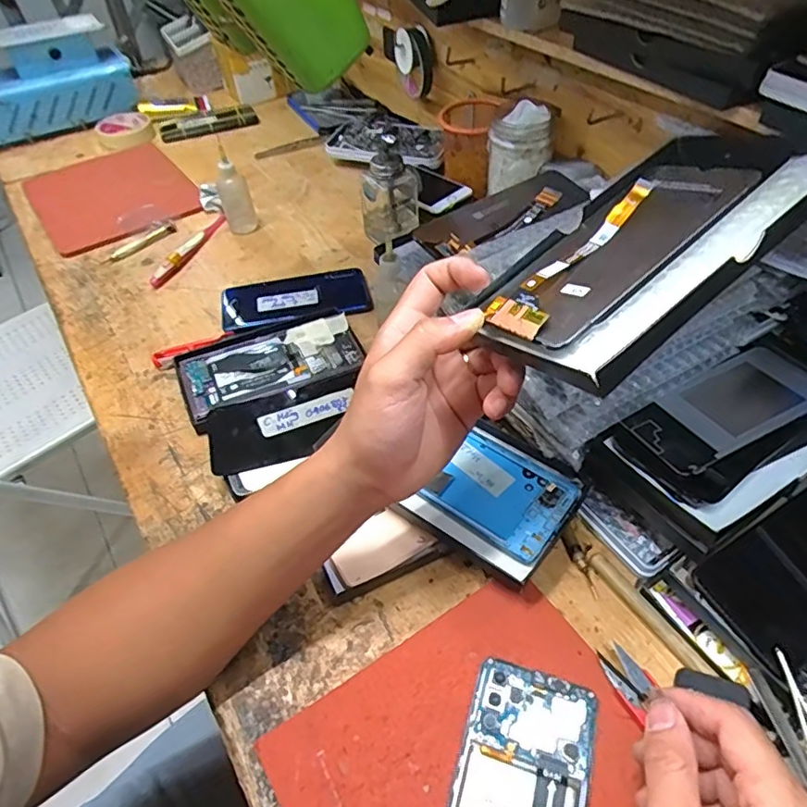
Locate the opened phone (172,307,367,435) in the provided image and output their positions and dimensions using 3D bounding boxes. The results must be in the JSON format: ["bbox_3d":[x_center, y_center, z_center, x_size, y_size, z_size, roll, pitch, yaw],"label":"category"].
[{"bbox_3d":[-0.128,-0.042,0.540,0.167,0.014,0.099,-23,53,-12],"label":"opened phone"}]

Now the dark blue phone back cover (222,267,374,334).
[{"bbox_3d":[-0.115,-0.113,0.616,0.155,0.010,0.096,-10,47,-8],"label":"dark blue phone back cover"}]

